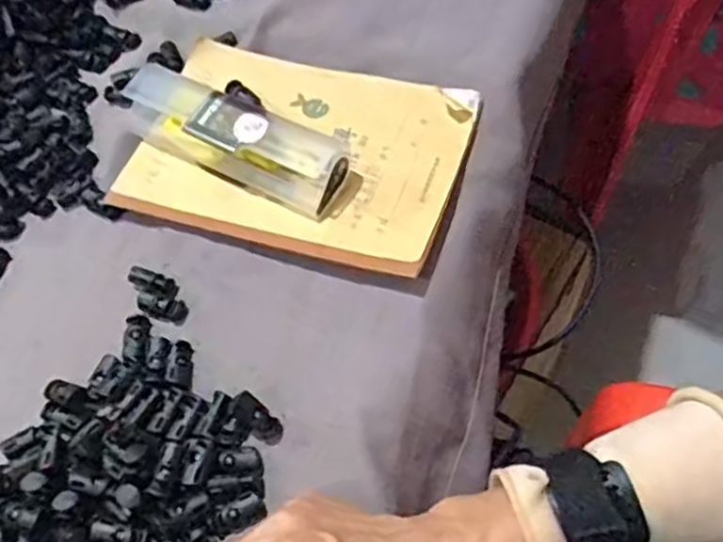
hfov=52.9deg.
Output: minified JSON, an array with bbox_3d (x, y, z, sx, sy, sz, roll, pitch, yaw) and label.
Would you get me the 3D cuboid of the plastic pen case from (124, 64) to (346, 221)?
[{"bbox_3d":[-0.083,-0.087,0.460,0.158,0.035,0.045,27,67,19],"label":"plastic pen case"}]

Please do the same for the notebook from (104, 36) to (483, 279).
[{"bbox_3d":[-0.041,-0.080,0.470,0.205,0.010,0.145,15,64,14],"label":"notebook"}]

